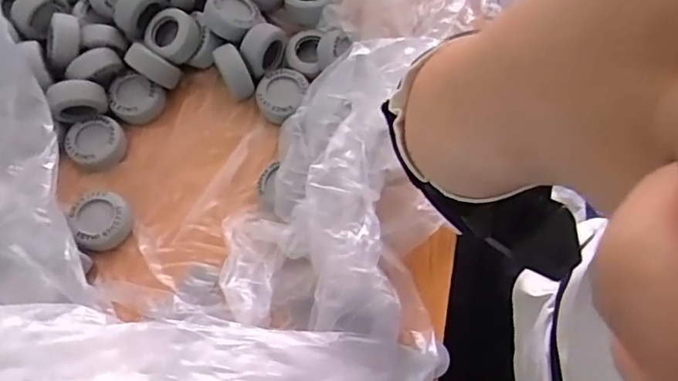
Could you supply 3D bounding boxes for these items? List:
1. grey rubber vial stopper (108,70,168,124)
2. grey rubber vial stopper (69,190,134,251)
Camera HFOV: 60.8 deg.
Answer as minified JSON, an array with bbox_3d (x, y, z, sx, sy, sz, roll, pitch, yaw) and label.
[{"bbox_3d":[-0.193,-0.087,0.551,0.053,0.022,0.044,24,89,7],"label":"grey rubber vial stopper"},{"bbox_3d":[-0.208,0.023,0.502,0.047,0.014,0.051,-39,70,-14],"label":"grey rubber vial stopper"}]

